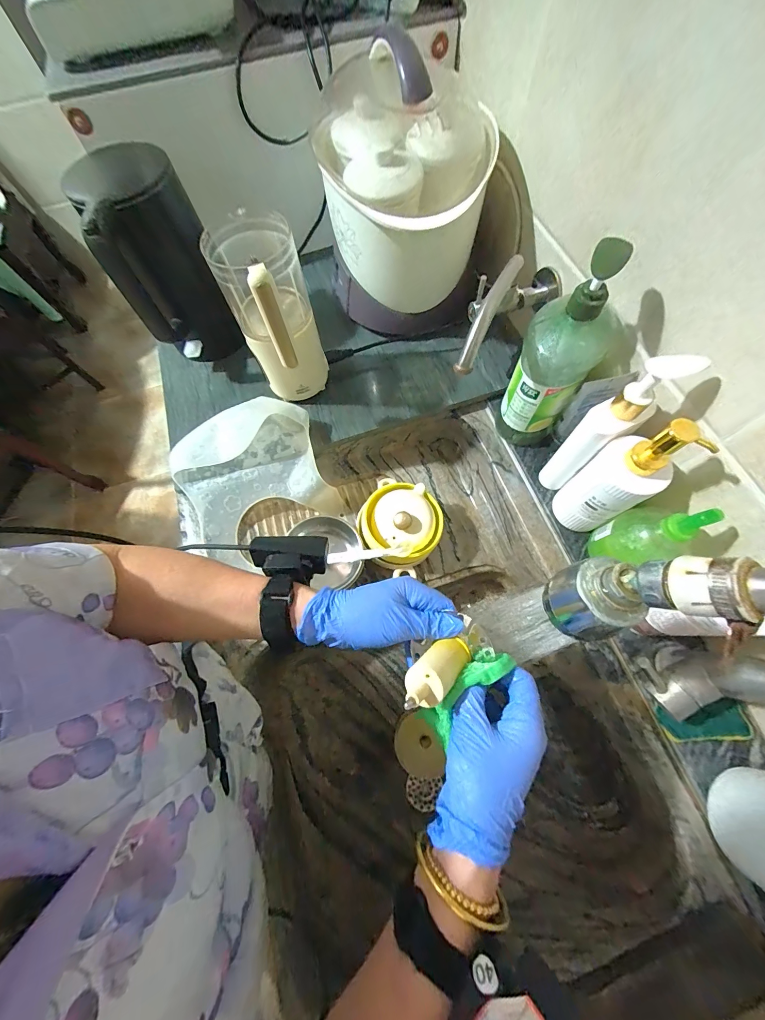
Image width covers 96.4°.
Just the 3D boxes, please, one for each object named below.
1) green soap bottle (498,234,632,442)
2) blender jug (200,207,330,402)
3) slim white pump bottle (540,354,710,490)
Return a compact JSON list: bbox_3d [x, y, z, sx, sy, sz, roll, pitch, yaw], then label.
[{"bbox_3d":[0.224,-0.192,0.446,0.091,0.271,0.096,32,74,14],"label":"green soap bottle"},{"bbox_3d":[-0.144,-0.254,0.489,0.102,0.246,0.157,-20,69,-5],"label":"blender jug"},{"bbox_3d":[0.272,-0.095,0.427,0.063,0.231,0.044,-29,71,-8],"label":"slim white pump bottle"}]

